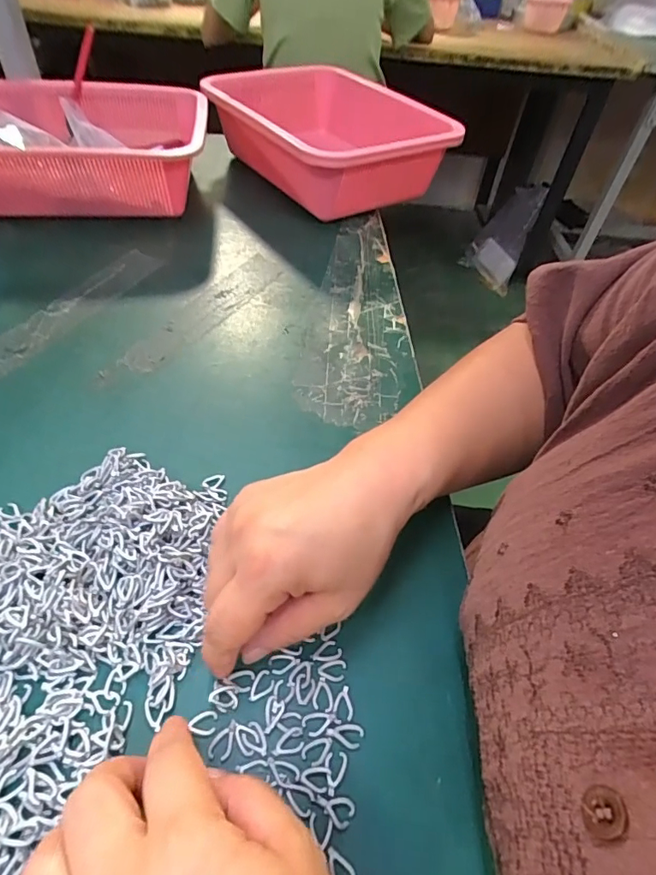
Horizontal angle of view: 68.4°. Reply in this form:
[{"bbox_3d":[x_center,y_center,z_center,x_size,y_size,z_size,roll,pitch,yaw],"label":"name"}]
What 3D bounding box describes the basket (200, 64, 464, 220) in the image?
[{"bbox_3d":[-0.005,-0.399,0.639,0.263,0.108,0.304,-25,56,-24],"label":"basket"}]

